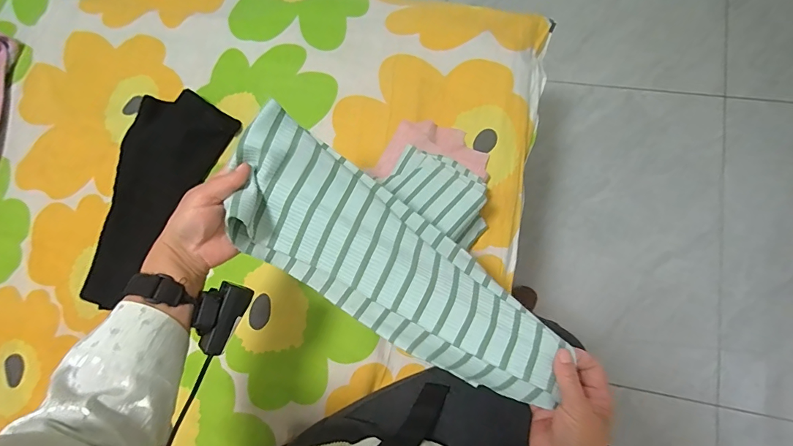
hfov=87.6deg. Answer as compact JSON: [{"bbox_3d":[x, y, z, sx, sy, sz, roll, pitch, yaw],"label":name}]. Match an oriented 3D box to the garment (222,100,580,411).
[{"bbox_3d":[-0.007,0.046,0.446,0.383,0.075,0.140,37,78,0],"label":"garment"}]

